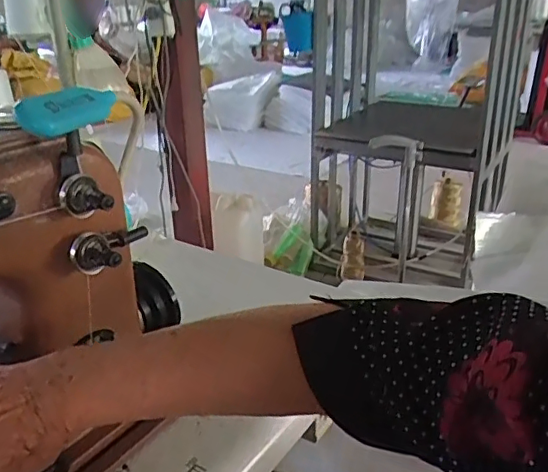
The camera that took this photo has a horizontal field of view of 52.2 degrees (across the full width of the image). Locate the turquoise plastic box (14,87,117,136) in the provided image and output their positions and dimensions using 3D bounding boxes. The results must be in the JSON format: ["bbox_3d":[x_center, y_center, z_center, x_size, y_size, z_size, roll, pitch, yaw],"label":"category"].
[{"bbox_3d":[-0.121,-0.077,0.336,0.007,0.025,0.080,-36,10,29],"label":"turquoise plastic box"}]

